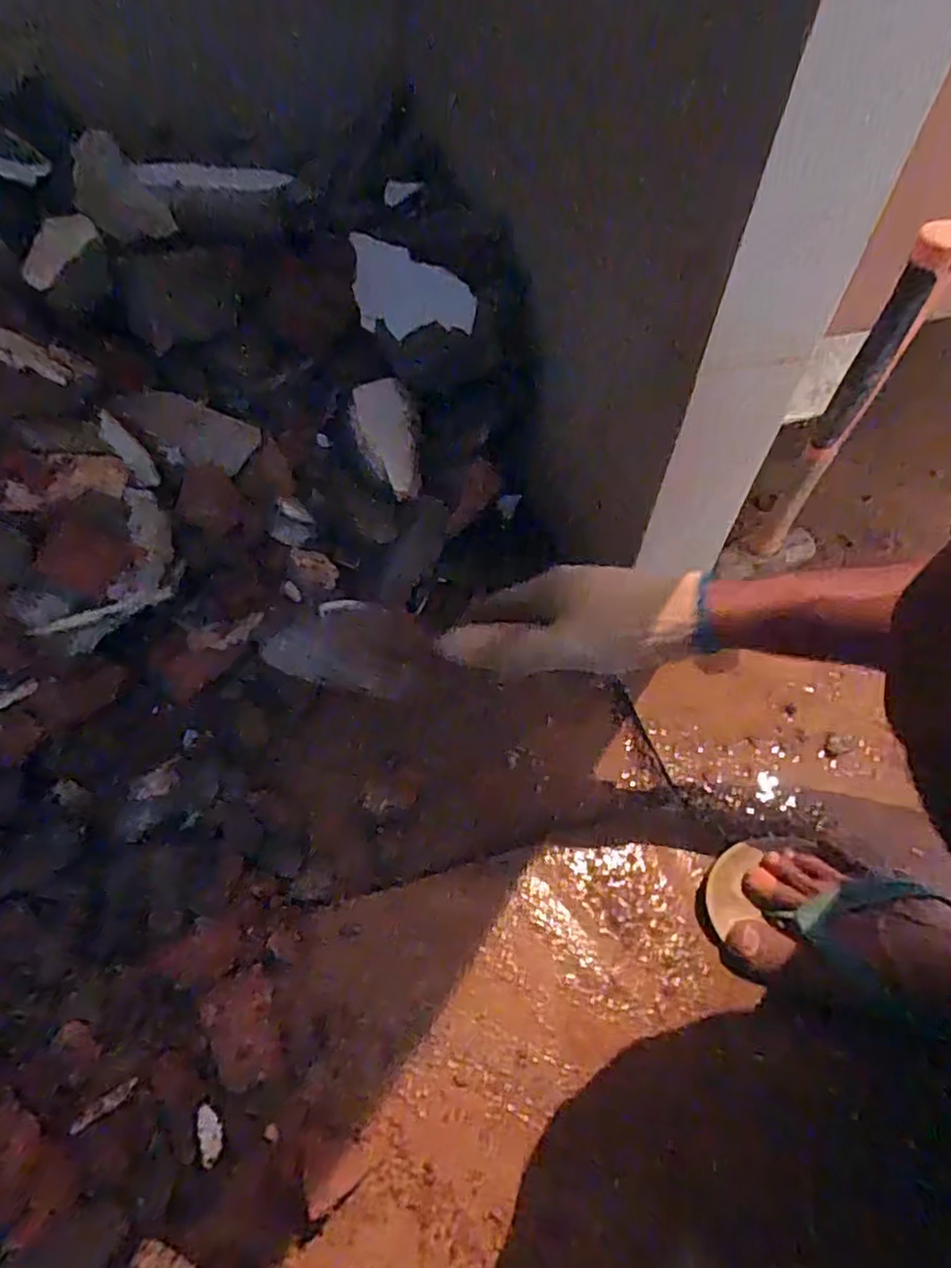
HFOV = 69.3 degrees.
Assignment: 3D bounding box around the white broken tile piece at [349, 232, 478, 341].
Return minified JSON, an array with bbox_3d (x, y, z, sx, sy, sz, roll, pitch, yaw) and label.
[{"bbox_3d":[-0.056,-0.287,0.586,0.115,0.067,0.010,25,35,15],"label":"white broken tile piece"}]

